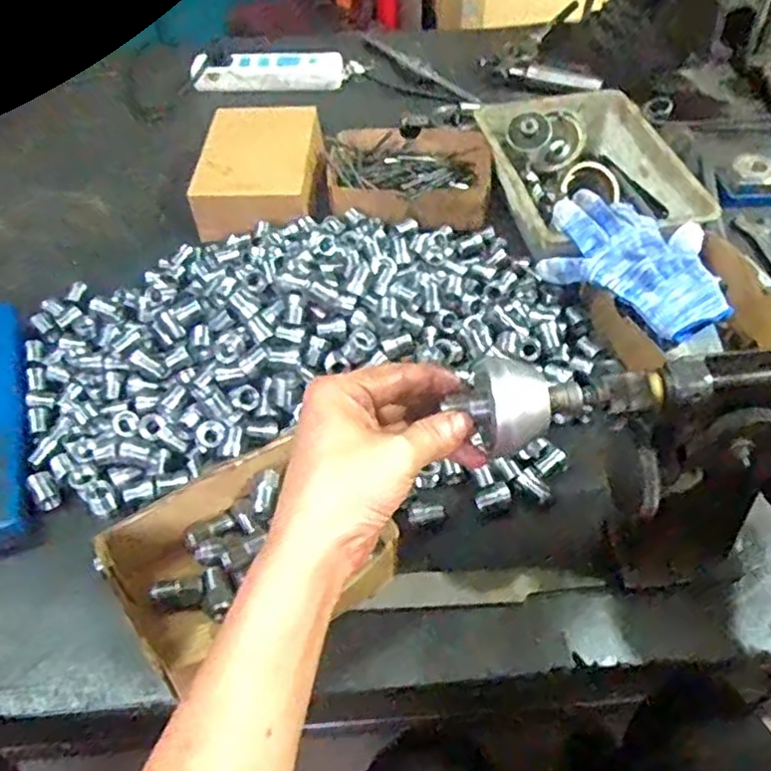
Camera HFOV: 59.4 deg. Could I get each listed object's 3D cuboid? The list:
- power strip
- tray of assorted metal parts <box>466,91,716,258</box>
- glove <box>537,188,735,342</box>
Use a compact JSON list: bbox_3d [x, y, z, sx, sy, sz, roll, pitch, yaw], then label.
[{"bbox_3d":[-0.164,-0.432,0.929,0.208,0.035,0.063,-1,49,1],"label":"power strip"},{"bbox_3d":[0.204,-0.223,0.698,0.172,0.050,0.257,-9,49,-6],"label":"tray of assorted metal parts"},{"bbox_3d":[0.226,-0.114,0.595,0.162,0.029,0.111,38,76,19],"label":"glove"}]

